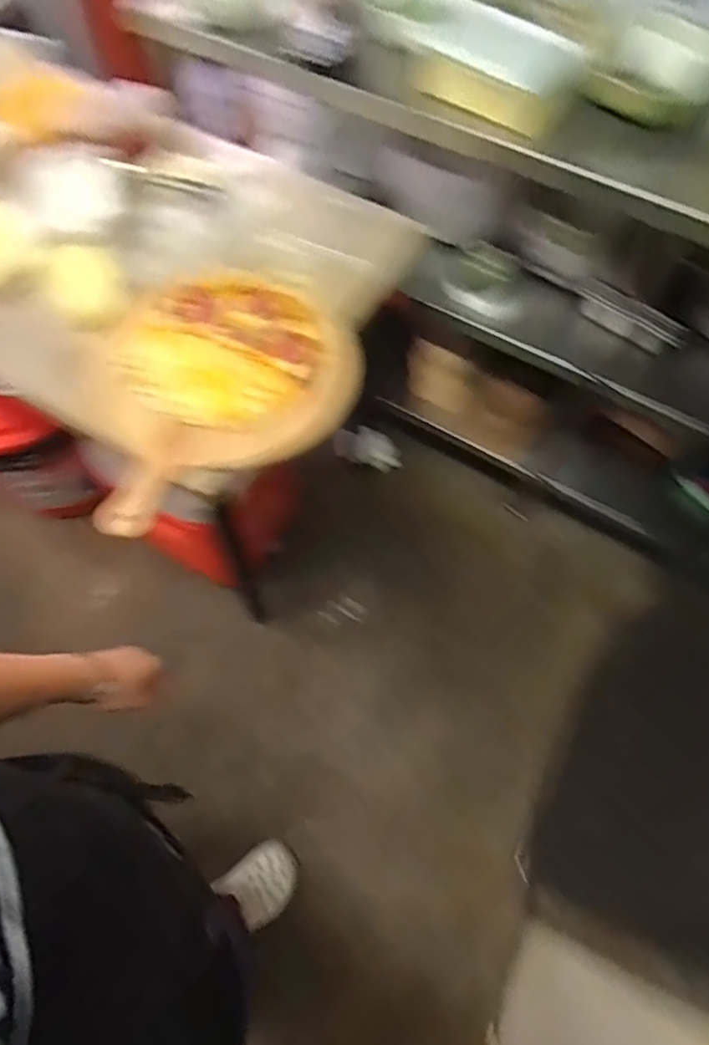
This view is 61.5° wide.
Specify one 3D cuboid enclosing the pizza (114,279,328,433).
[{"bbox_3d":[-0.177,-0.252,0.845,0.265,0.032,0.278,1,62,-2],"label":"pizza"}]

